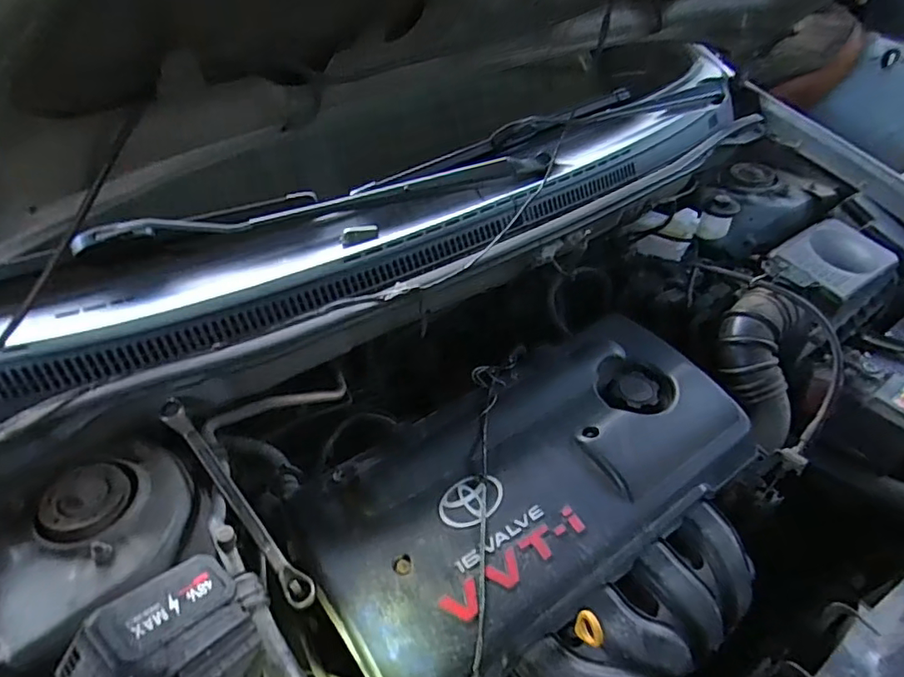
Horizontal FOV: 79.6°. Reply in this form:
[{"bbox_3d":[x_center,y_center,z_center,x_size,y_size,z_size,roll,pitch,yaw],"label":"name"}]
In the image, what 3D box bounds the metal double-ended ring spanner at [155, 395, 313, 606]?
[{"bbox_3d":[-0.226,0.166,0.565,0.027,0.028,0.257,-34,71,-29],"label":"metal double-ended ring spanner"}]

